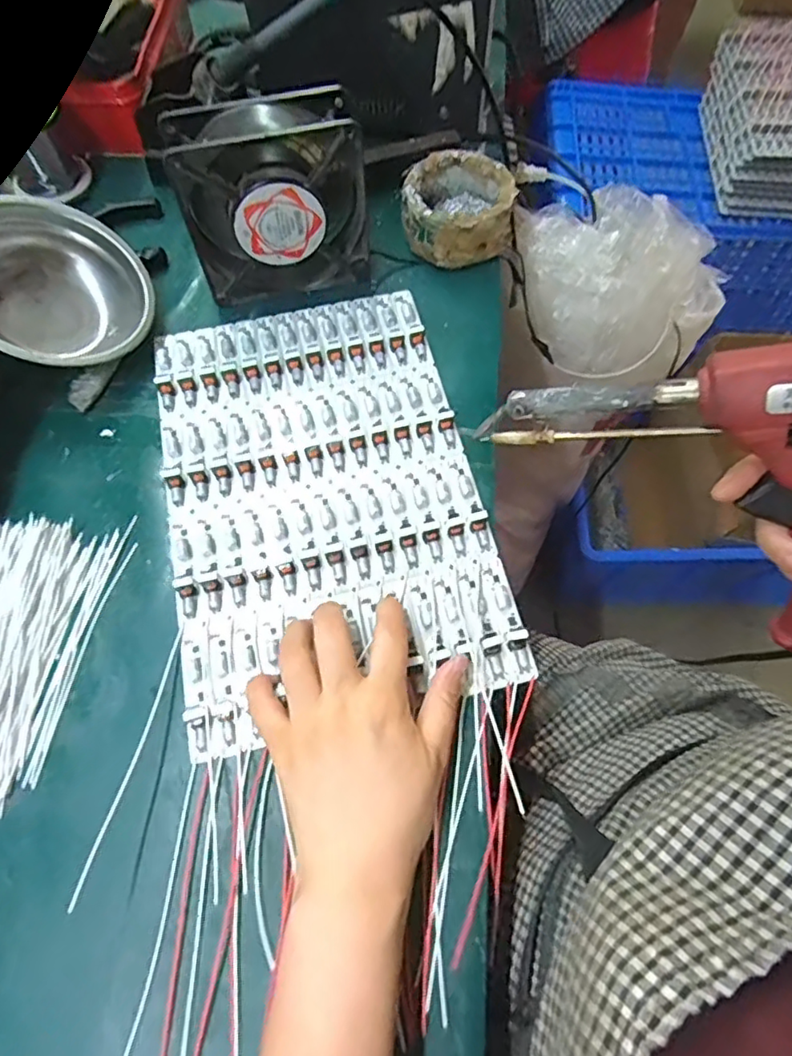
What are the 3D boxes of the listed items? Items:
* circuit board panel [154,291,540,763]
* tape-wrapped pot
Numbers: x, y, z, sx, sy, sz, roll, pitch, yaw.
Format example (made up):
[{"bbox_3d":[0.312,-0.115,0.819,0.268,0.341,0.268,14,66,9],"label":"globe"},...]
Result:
[{"bbox_3d":[-0.049,-0.030,0.388,0.192,0.015,0.291,-12,65,-6],"label":"circuit board panel"},{"bbox_3d":[0.047,-0.247,0.468,0.082,0.045,0.084,0,64,0],"label":"tape-wrapped pot"}]

